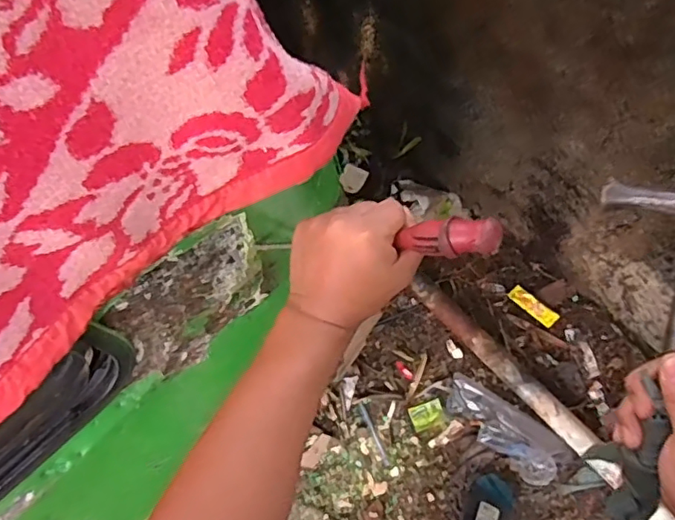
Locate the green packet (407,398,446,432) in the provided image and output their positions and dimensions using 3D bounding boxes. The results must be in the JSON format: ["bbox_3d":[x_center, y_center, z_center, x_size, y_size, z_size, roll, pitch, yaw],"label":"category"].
[{"bbox_3d":[0.220,0.379,1.419,0.081,0.004,0.059,-22,70,6],"label":"green packet"}]

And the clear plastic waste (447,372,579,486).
[{"bbox_3d":[0.382,0.385,1.339,0.292,0.075,0.111,36,69,20],"label":"clear plastic waste"}]

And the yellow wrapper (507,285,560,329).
[{"bbox_3d":[0.485,0.114,1.438,0.042,0.008,0.128,-46,65,-1],"label":"yellow wrapper"}]

